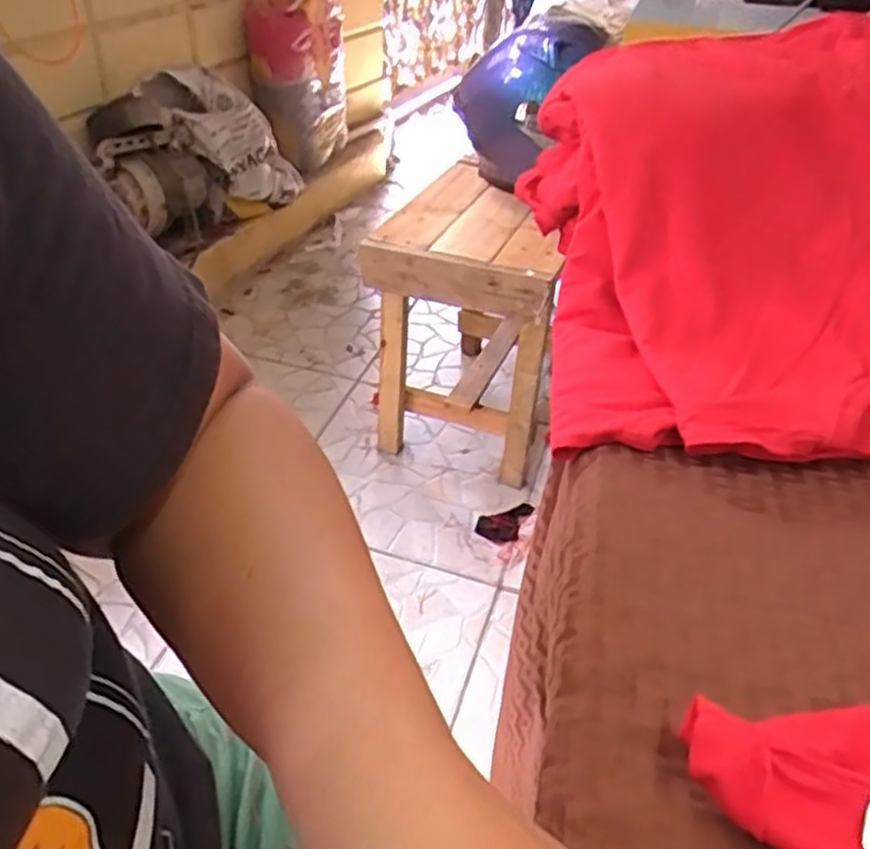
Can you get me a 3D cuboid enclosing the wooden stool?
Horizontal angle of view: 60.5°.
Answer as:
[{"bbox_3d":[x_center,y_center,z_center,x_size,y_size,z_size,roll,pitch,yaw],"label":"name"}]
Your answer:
[{"bbox_3d":[0.077,-0.192,1.379,0.311,0.458,0.467,10,39,8],"label":"wooden stool"}]

